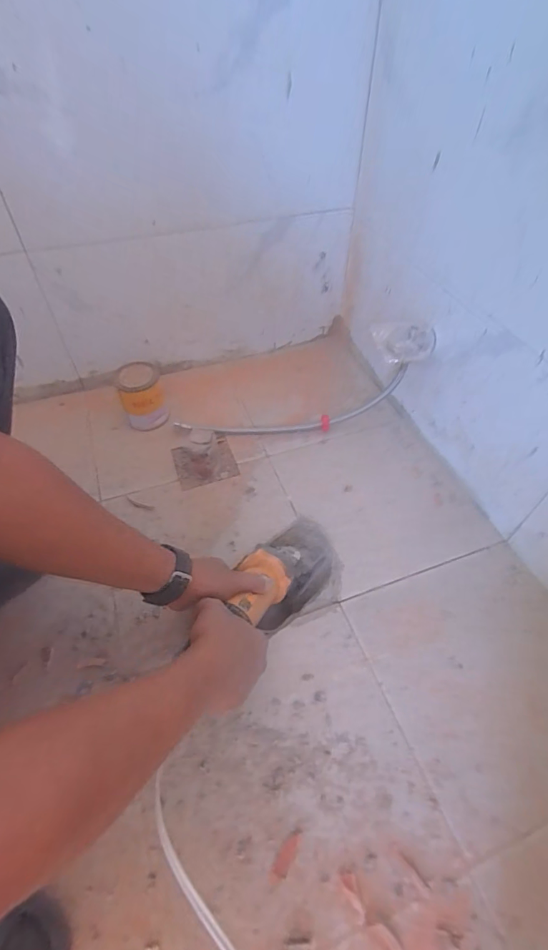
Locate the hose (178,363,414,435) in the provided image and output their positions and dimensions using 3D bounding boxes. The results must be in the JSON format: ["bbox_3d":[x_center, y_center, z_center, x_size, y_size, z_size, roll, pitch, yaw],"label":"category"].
[{"bbox_3d":[0.030,-0.133,0.792,0.434,0.113,0.056,-7,50,-7],"label":"hose"}]

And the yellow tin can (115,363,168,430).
[{"bbox_3d":[-0.248,-0.145,0.813,0.076,0.096,0.077,0,50,0],"label":"yellow tin can"}]

